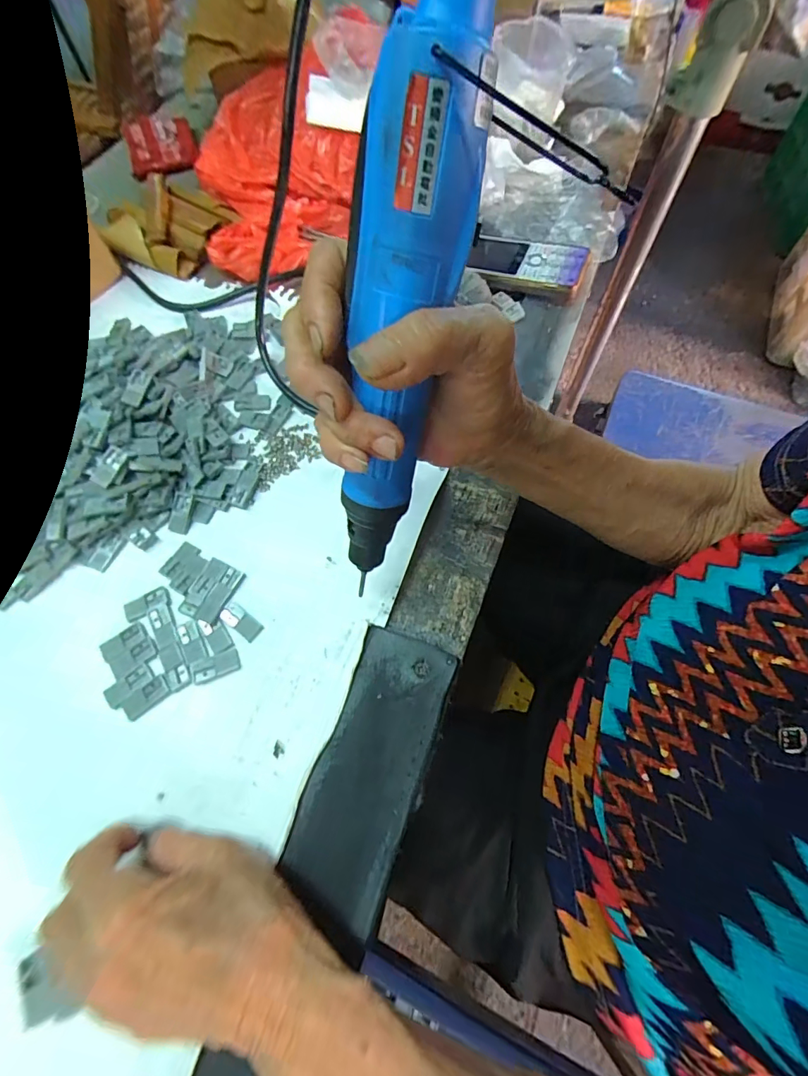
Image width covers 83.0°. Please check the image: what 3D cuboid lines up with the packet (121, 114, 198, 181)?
[{"bbox_3d":[-0.303,-0.490,0.568,0.081,0.023,0.109,-19,65,-7],"label":"packet"}]

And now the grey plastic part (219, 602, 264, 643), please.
[{"bbox_3d":[-0.104,0.053,0.292,0.029,0.004,0.013,32,70,17],"label":"grey plastic part"}]

